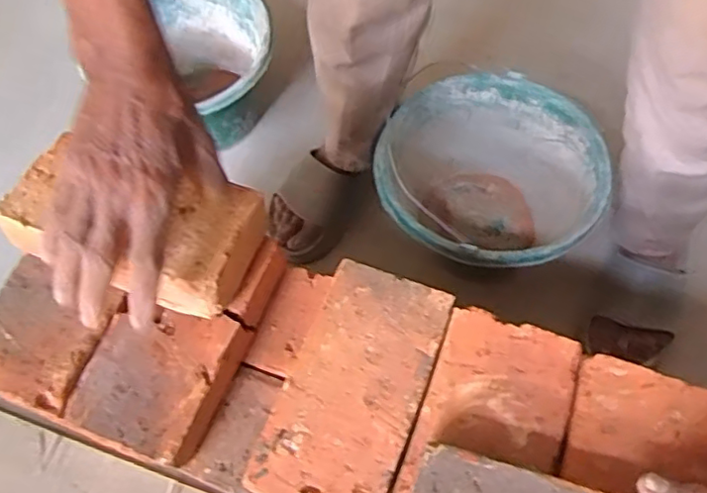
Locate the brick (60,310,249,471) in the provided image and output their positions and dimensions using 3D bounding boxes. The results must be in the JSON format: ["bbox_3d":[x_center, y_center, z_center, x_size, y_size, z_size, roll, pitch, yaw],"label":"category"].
[{"bbox_3d":[-0.154,0.102,0.484,0.103,0.046,0.118,18,67,11],"label":"brick"}]

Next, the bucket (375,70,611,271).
[{"bbox_3d":[0.173,-0.071,0.802,0.264,0.180,0.256,-1,65,3],"label":"bucket"}]

